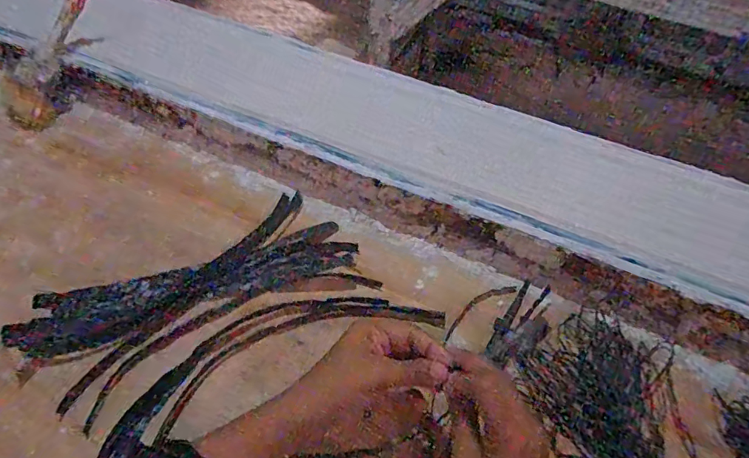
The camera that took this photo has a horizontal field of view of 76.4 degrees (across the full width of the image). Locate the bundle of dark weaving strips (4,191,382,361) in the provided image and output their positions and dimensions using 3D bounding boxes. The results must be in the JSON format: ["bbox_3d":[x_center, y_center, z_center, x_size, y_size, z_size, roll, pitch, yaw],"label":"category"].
[{"bbox_3d":[-0.176,0.033,0.489,0.314,0.022,0.137,-13,49,-13],"label":"bundle of dark weaving strips"}]

